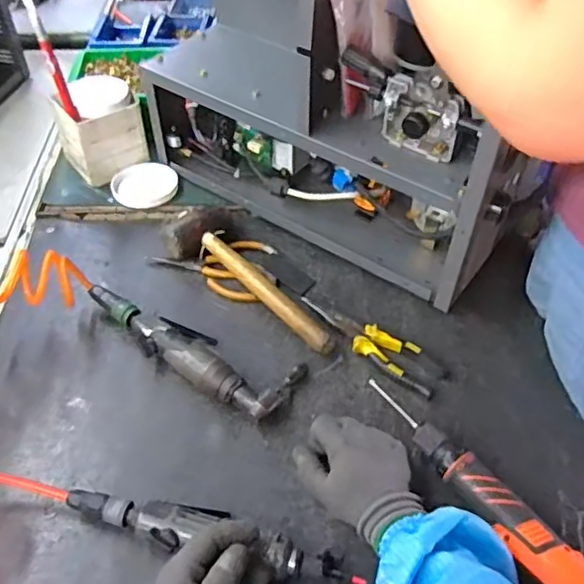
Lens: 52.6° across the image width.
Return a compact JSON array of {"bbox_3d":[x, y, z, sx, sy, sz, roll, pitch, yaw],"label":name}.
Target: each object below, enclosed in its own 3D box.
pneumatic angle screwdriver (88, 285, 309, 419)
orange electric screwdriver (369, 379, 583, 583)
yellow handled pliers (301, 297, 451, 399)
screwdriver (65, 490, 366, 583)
[{"bbox_3d":[-0.132,0.061,0.723,0.295,0.038,0.091,24,52,20],"label":"pneumatic angle screwdriver"},{"bbox_3d":[0.184,0.197,0.592,0.050,0.040,0.301,-27,54,-23],"label":"orange electric screwdriver"},{"bbox_3d":[0.093,0.062,0.728,0.198,0.014,0.052,28,54,23],"label":"yellow handled pliers"},{"bbox_3d":[-0.077,0.228,0.557,0.285,0.039,0.047,12,49,9],"label":"screwdriver"}]

